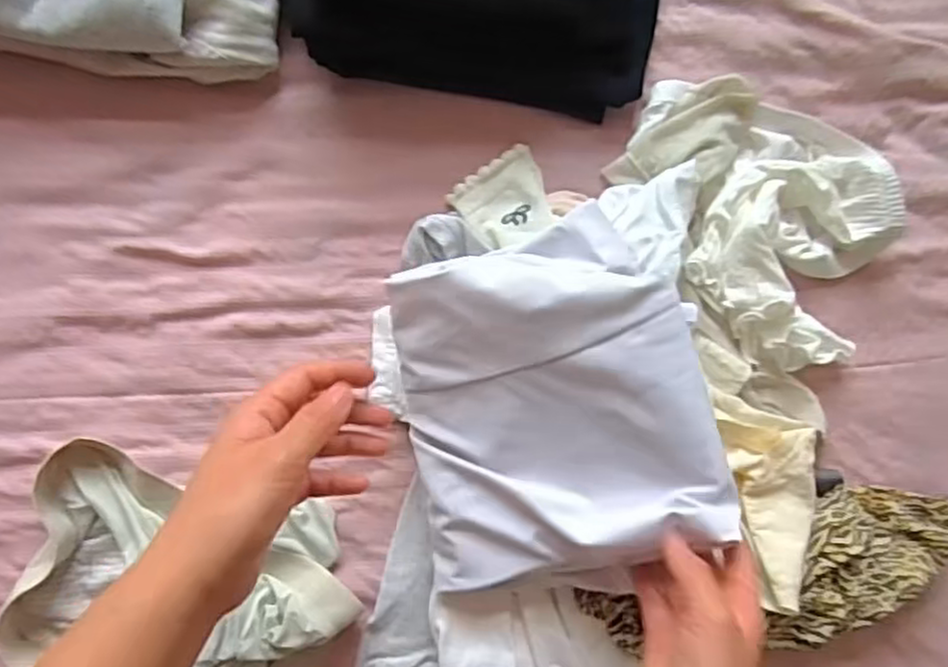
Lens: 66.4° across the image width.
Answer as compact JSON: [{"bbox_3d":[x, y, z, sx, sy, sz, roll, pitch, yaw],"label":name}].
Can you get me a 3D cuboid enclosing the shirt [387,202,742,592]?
[{"bbox_3d":[0.043,0.048,0.450,0.190,0.026,0.209,-14,94,17],"label":"shirt"}]

